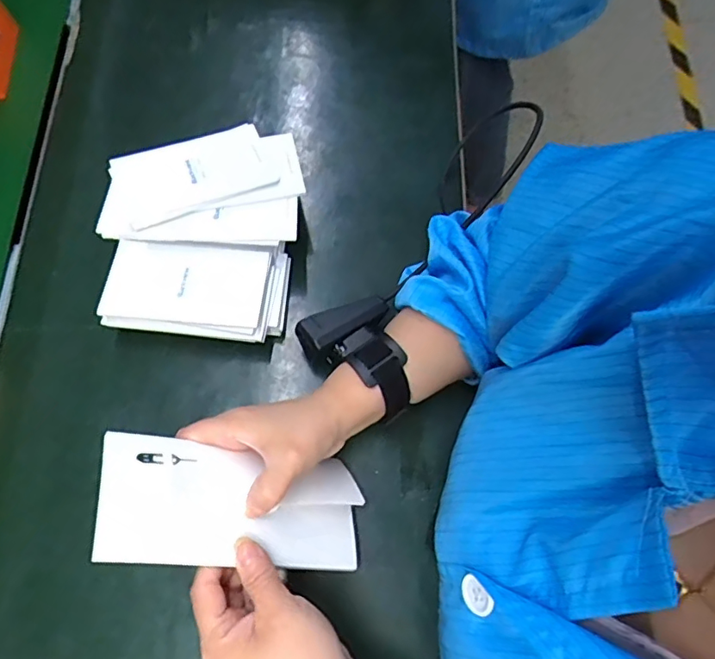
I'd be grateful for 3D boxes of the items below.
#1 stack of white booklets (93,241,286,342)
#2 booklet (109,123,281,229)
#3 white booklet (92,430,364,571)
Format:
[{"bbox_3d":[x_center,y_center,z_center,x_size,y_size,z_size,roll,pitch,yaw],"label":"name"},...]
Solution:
[{"bbox_3d":[-0.123,-0.029,0.424,0.138,0.038,0.078,5,72,-3],"label":"stack of white booklets"},{"bbox_3d":[-0.131,-0.126,0.427,0.120,0.011,0.059,-22,80,-10],"label":"booklet"},{"bbox_3d":[-0.072,0.108,0.332,0.164,0.015,0.074,16,47,-30],"label":"white booklet"}]

